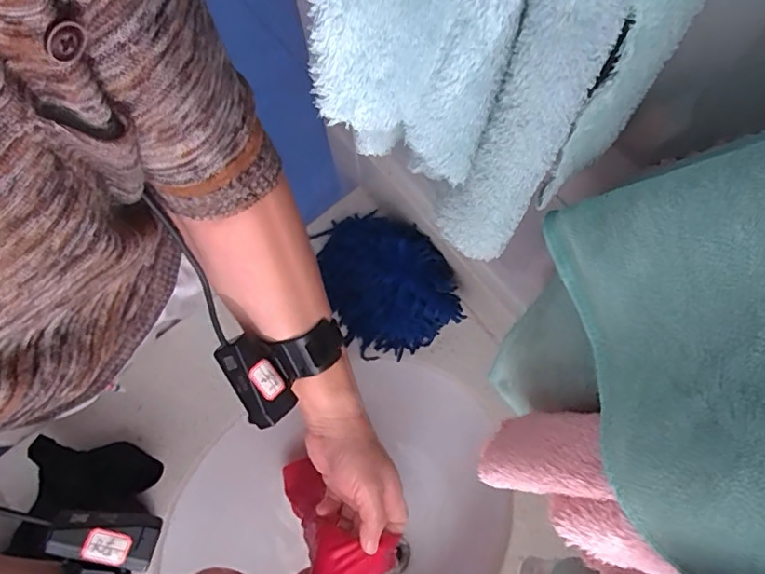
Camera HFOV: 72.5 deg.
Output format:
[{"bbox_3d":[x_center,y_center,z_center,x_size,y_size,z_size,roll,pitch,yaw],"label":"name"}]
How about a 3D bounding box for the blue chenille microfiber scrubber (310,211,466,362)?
[{"bbox_3d":[-0.001,-0.016,0.578,0.126,0.089,0.173,-23,77,-6],"label":"blue chenille microfiber scrubber"}]

